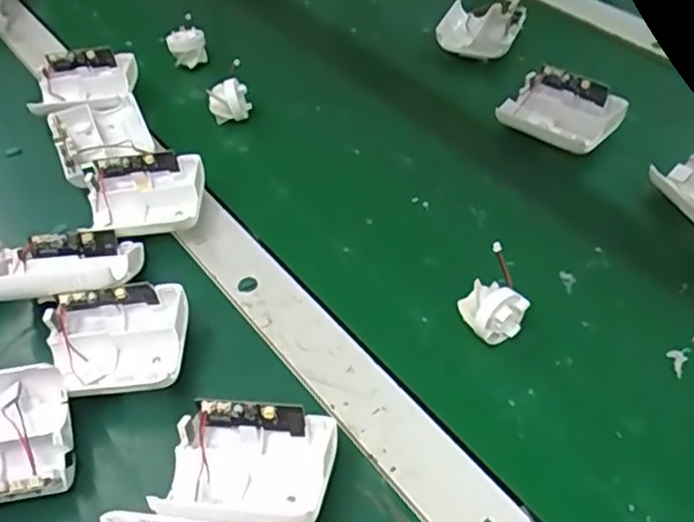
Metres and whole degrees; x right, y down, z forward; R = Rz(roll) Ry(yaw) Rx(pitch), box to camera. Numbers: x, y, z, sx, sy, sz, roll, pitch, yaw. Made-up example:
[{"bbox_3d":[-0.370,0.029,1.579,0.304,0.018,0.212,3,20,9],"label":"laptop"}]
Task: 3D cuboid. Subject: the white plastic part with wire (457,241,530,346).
[{"bbox_3d":[0.088,0.025,0.398,0.036,0.046,0.036,-27,52,-19],"label":"white plastic part with wire"}]

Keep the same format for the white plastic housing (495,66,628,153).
[{"bbox_3d":[0.168,-0.114,0.525,0.083,0.038,0.069,34,58,29],"label":"white plastic housing"}]

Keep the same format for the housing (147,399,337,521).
[{"bbox_3d":[-0.048,0.106,0.334,0.079,0.037,0.063,4,49,7],"label":"housing"}]

